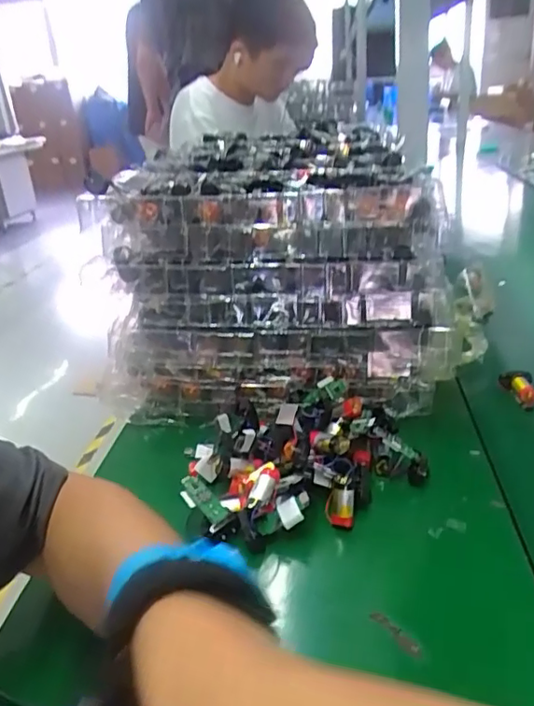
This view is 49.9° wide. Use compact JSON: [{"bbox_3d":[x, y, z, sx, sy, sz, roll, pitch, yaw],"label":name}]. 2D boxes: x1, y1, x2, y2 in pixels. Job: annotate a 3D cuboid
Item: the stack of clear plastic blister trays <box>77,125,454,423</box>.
[{"bbox_3d":[0.016,-0.087,0.593,0.317,0.210,0.235,-1,25,11],"label":"stack of clear plastic blister trays"}]

